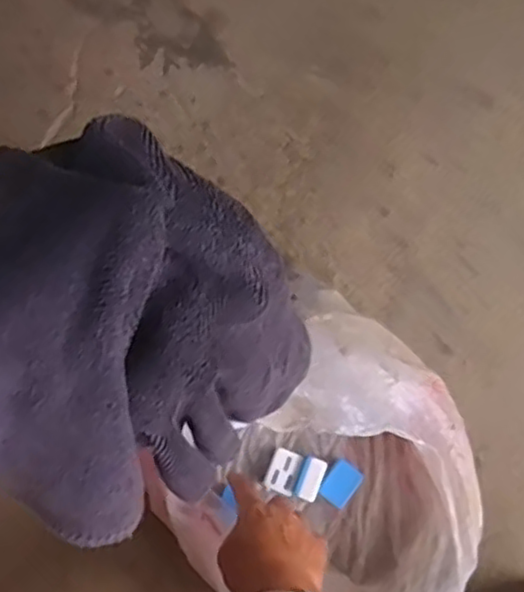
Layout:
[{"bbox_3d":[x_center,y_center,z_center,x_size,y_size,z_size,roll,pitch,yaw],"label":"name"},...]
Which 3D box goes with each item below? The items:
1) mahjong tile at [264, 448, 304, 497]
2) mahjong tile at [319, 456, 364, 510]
[{"bbox_3d":[0.021,0.170,0.662,0.029,0.024,0.039,22,79,3],"label":"mahjong tile"},{"bbox_3d":[0.077,0.184,0.669,0.031,0.017,0.042,37,80,6],"label":"mahjong tile"}]

